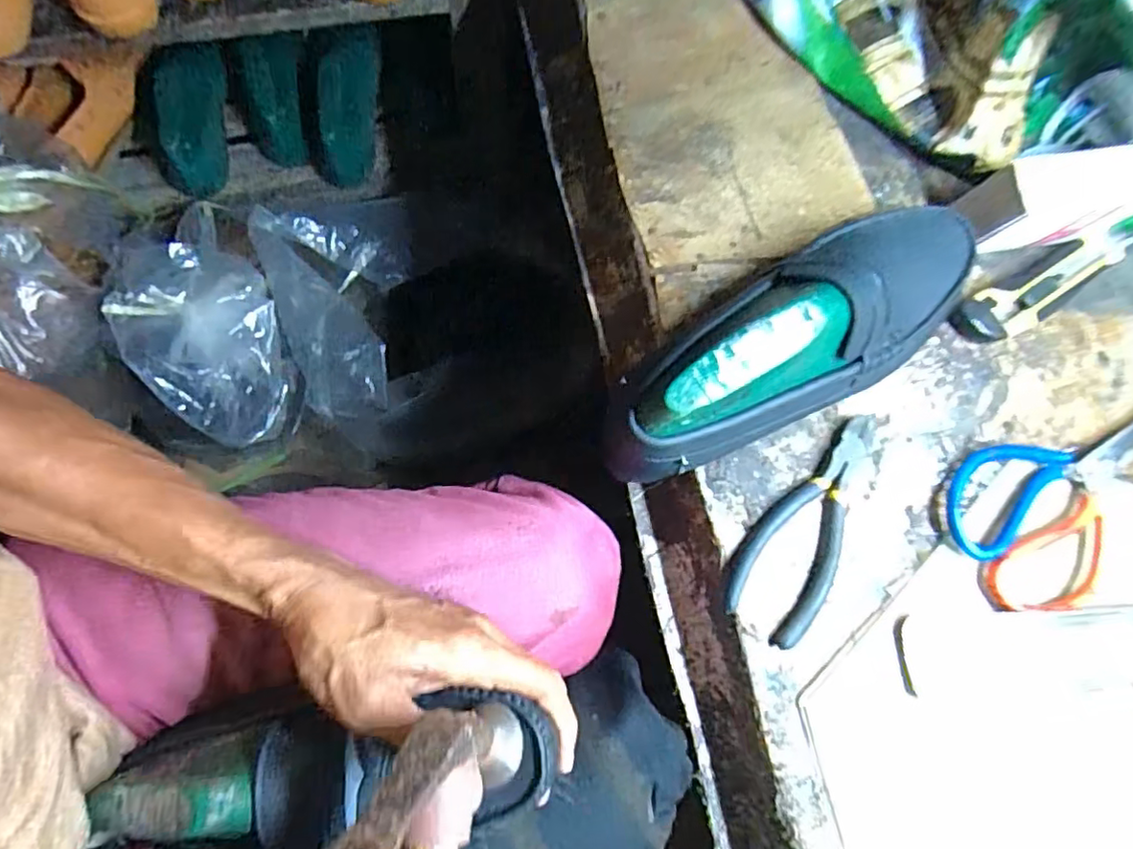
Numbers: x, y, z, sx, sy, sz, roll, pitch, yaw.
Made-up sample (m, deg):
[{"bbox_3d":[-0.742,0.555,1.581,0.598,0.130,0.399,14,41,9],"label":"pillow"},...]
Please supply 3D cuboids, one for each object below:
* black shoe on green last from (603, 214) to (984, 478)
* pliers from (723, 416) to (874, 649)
[{"bbox_3d":[0.140,-0.056,0.359,0.279,0.097,0.090,-28,81,-10],"label":"black shoe on green last"},{"bbox_3d":[0.151,0.059,0.377,0.055,0.016,0.151,33,78,6],"label":"pliers"}]

